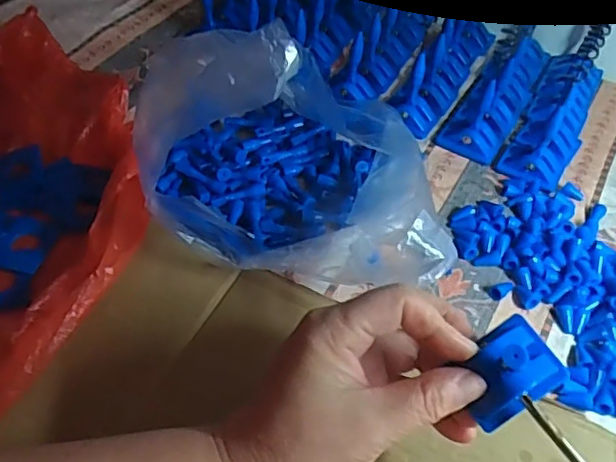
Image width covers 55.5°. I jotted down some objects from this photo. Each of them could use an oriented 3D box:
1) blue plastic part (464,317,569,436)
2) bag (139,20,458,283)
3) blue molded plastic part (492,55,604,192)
[{"bbox_3d":[0.087,0.061,0.255,0.040,0.022,0.032,-24,55,-20],"label":"blue plastic part"},{"bbox_3d":[-0.019,-0.054,0.379,0.161,0.092,0.158,-1,50,-3],"label":"bag"},{"bbox_3d":[0.198,-0.094,0.466,0.047,0.024,0.168,24,54,17],"label":"blue molded plastic part"}]

